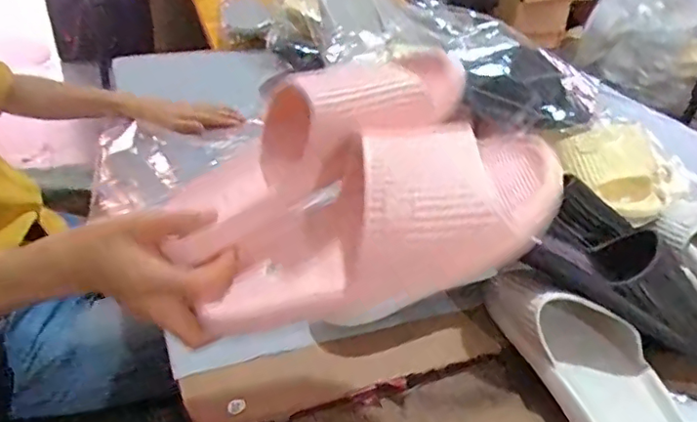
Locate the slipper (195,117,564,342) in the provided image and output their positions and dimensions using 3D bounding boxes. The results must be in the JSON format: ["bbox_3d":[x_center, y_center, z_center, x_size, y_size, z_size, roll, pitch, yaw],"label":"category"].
[{"bbox_3d":[0.013,0.004,0.380,0.237,0.095,0.087,-23,31,11],"label":"slipper"}]

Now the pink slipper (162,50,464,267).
[{"bbox_3d":[-0.030,-0.055,0.426,0.233,0.069,0.088,-34,38,0],"label":"pink slipper"}]

